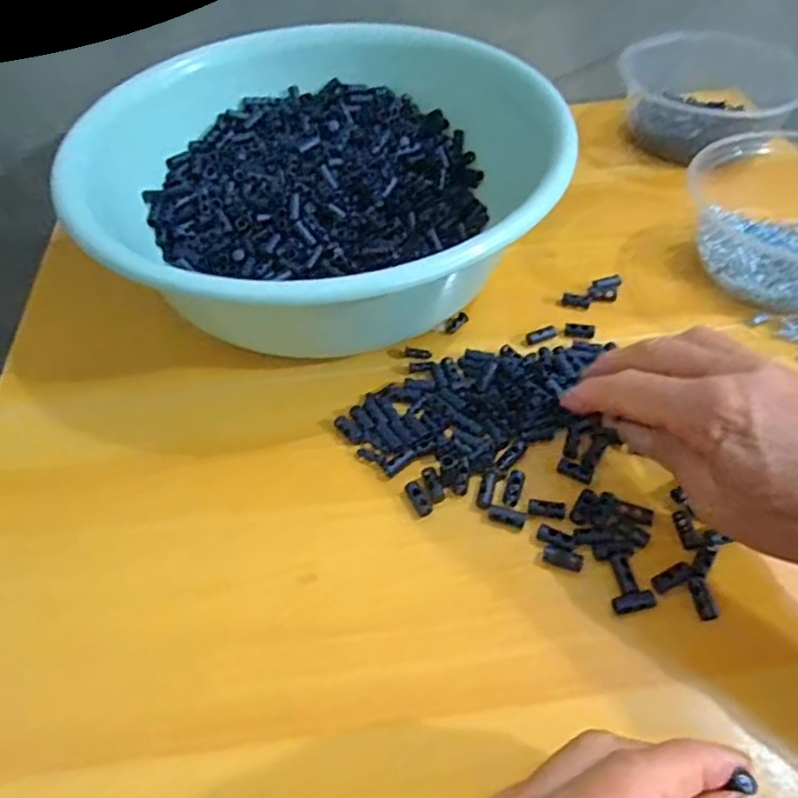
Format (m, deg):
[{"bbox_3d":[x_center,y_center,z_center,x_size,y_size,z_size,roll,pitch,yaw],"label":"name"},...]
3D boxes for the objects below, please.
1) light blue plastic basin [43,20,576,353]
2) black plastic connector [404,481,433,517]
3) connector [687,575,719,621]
[{"bbox_3d":[-0.055,-0.146,0.437,0.280,0.100,0.261,36,60,28],"label":"light blue plastic basin"},{"bbox_3d":[0.010,0.050,0.329,0.008,0.005,0.019,-21,52,-15],"label":"black plastic connector"},{"bbox_3d":[0.136,0.089,0.289,0.009,0.004,0.019,-7,50,-3],"label":"connector"}]

